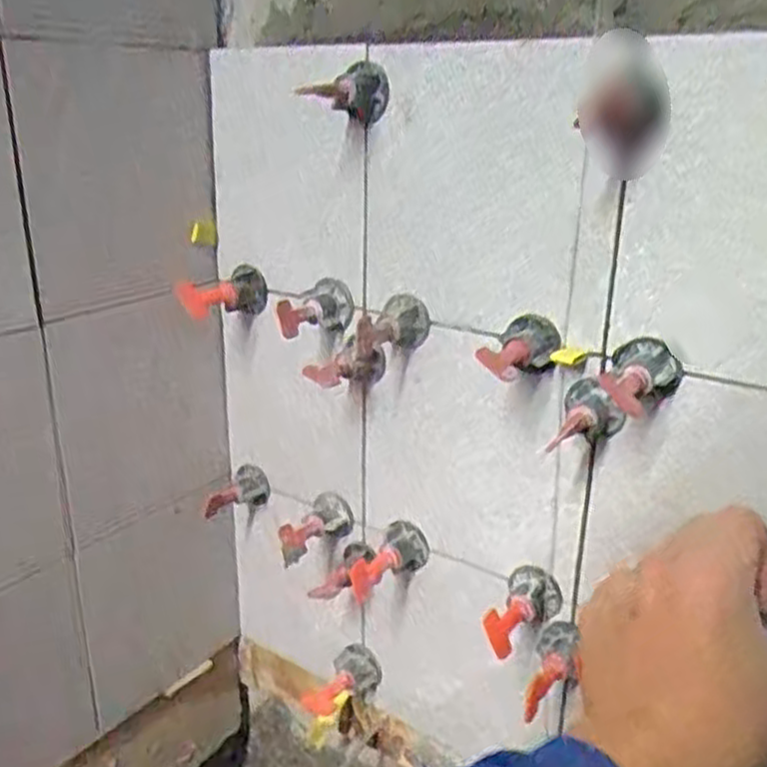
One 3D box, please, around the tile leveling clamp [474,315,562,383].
[{"bbox_3d":[0.069,-0.016,0.395,0.031,0.027,0.042,10,22,24],"label":"tile leveling clamp"}]

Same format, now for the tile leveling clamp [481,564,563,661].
[{"bbox_3d":[0.076,0.130,0.445,0.051,0.029,0.027,-35,37,-31],"label":"tile leveling clamp"}]

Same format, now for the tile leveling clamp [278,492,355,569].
[{"bbox_3d":[-0.050,0.097,0.525,0.056,0.025,0.028,-17,27,-41],"label":"tile leveling clamp"}]

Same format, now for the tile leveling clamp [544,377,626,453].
[{"bbox_3d":[0.102,0.019,0.388,0.034,0.032,0.041,8,21,18],"label":"tile leveling clamp"}]

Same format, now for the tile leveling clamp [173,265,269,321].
[{"bbox_3d":[-0.108,-0.057,0.508,0.029,0.030,0.060,18,26,39],"label":"tile leveling clamp"}]

